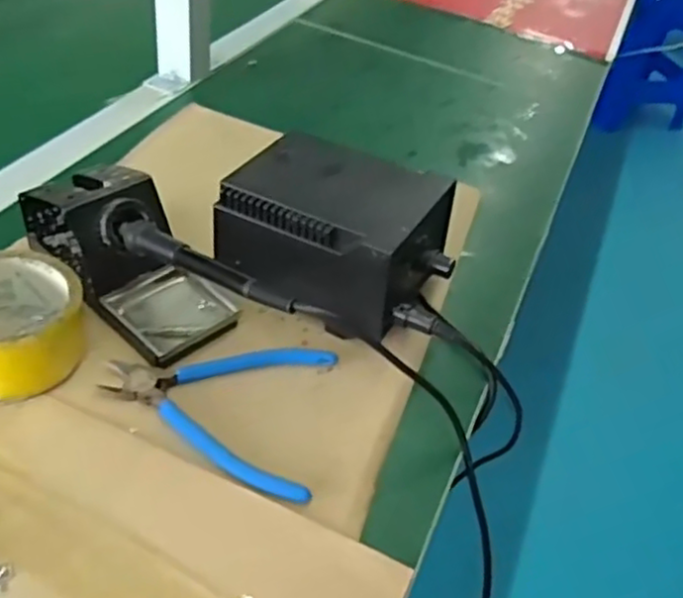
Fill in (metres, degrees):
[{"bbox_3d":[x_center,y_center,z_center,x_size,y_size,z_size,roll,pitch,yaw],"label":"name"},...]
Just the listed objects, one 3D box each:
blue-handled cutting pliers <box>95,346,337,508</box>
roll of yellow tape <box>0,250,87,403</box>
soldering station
[{"bbox_3d":[-0.078,0.063,0.435,0.134,0.015,0.113,11,42,1],"label":"blue-handled cutting pliers"},{"bbox_3d":[-0.204,0.015,0.431,0.085,0.045,0.089,-5,45,-17],"label":"roll of yellow tape"},{"bbox_3d":[-0.001,-0.043,0.513,0.160,0.100,0.118,22,44,13],"label":"soldering station"}]

